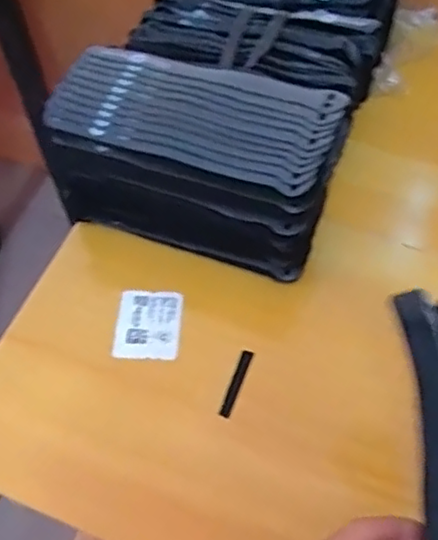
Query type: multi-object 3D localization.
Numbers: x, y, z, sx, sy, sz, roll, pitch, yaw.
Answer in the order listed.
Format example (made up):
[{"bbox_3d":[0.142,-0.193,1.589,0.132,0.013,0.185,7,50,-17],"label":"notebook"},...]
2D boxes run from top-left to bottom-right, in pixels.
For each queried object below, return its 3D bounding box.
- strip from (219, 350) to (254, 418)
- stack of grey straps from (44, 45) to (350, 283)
[{"bbox_3d":[0.013,0.083,0.470,0.008,0.004,0.053,17,61,13],"label":"strip"},{"bbox_3d":[-0.017,-0.077,0.496,0.203,0.122,0.109,17,61,13],"label":"stack of grey straps"}]

